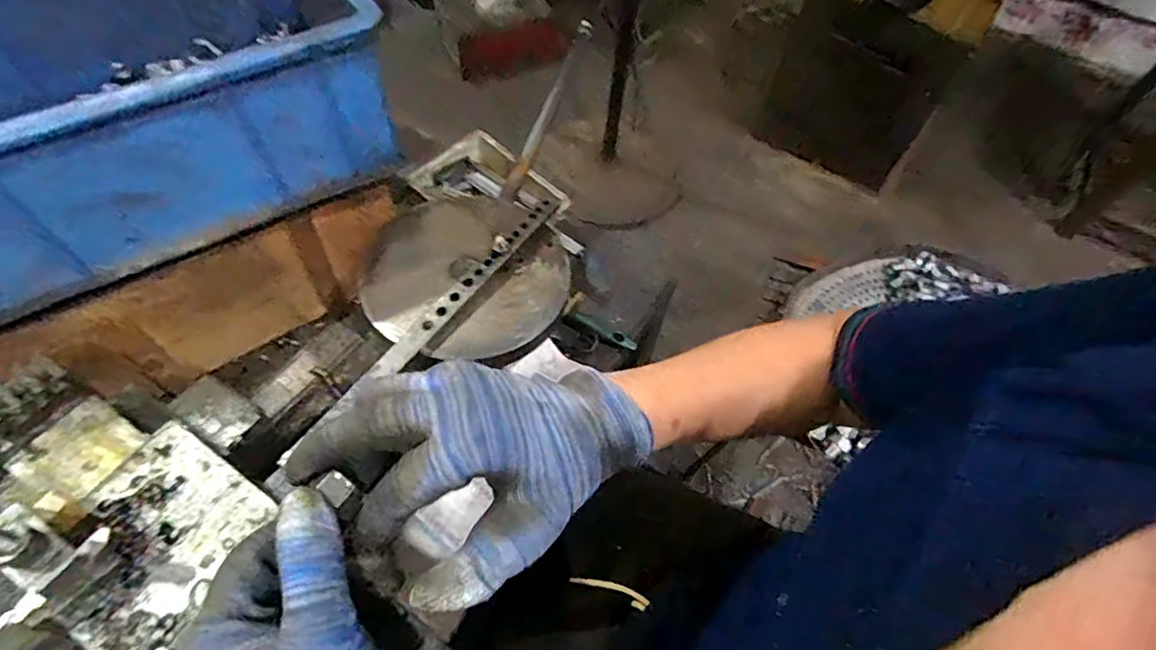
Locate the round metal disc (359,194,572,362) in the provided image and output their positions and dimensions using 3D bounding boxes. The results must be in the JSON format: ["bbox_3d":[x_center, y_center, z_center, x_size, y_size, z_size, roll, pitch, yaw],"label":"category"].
[{"bbox_3d":[-0.101,-0.051,0.545,0.181,0.022,0.176,2,57,-3],"label":"round metal disc"}]

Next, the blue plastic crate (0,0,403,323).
[{"bbox_3d":[-0.397,-0.202,0.494,0.395,0.137,0.286,-29,64,-20],"label":"blue plastic crate"}]

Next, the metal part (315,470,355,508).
[{"bbox_3d":[-0.104,0.069,0.253,0.014,0.004,0.010,30,61,15],"label":"metal part"}]

